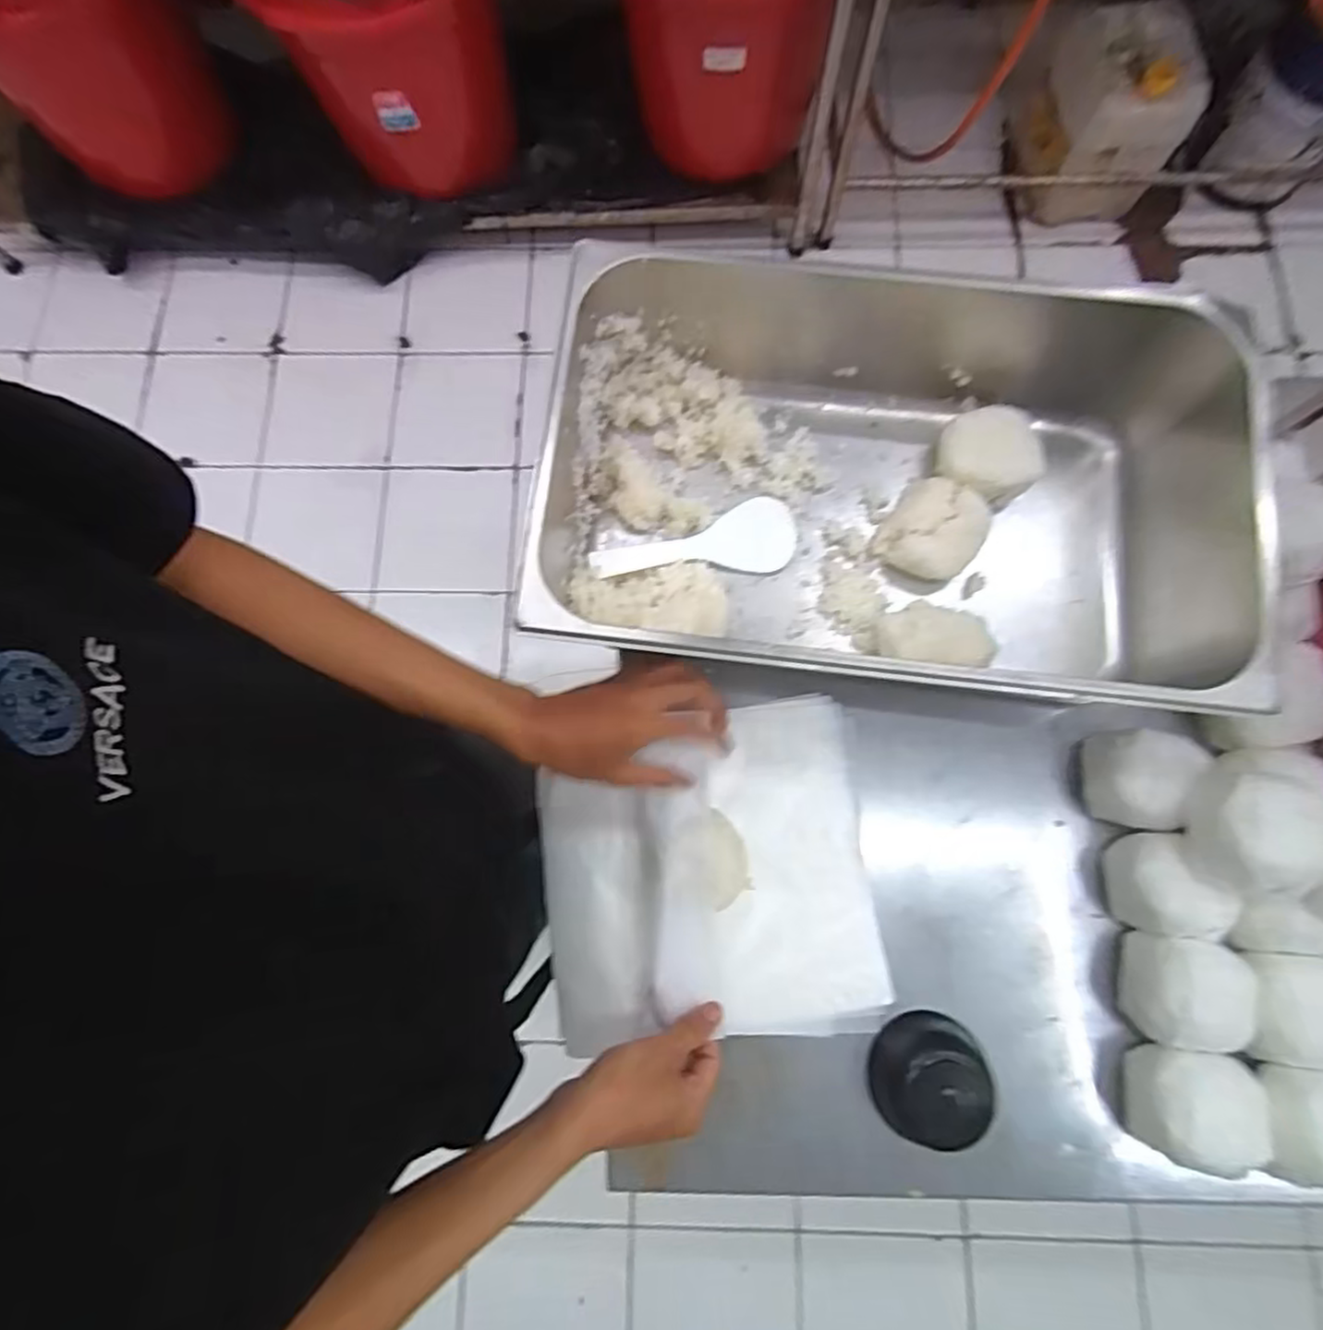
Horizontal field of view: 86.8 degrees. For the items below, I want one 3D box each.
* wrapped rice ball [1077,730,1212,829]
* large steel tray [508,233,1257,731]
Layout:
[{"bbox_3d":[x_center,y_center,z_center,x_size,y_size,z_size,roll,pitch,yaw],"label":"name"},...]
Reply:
[{"bbox_3d":[0.383,0.089,0.558,0.072,0.061,0.074,0,78,1],"label":"wrapped rice ball"},{"bbox_3d":[0.181,-0.126,0.591,0.526,0.174,0.313,6,78,3],"label":"large steel tray"}]

